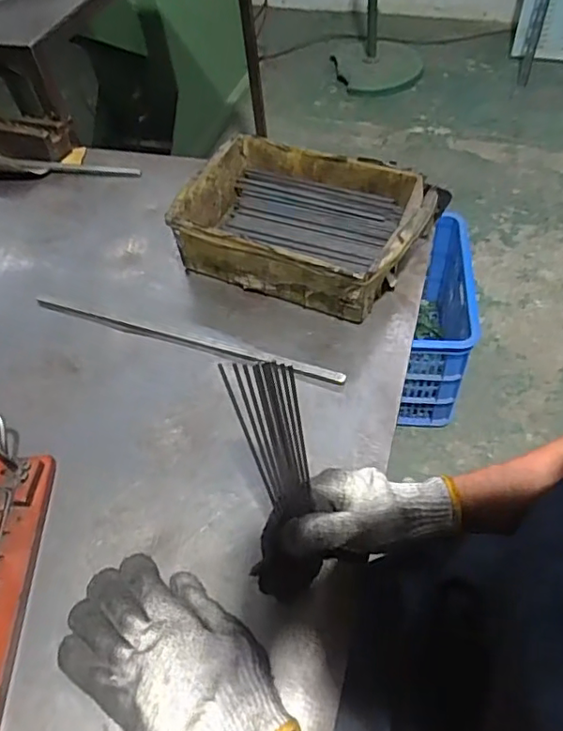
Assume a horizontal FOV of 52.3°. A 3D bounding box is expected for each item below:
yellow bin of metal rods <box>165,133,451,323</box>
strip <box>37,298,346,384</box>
[{"bbox_3d":[0.026,-0.158,0.648,0.257,0.076,0.180,20,57,19],"label":"yellow bin of metal rods"},{"bbox_3d":[-0.107,-0.029,0.604,0.356,0.006,0.014,15,55,15],"label":"strip"}]

